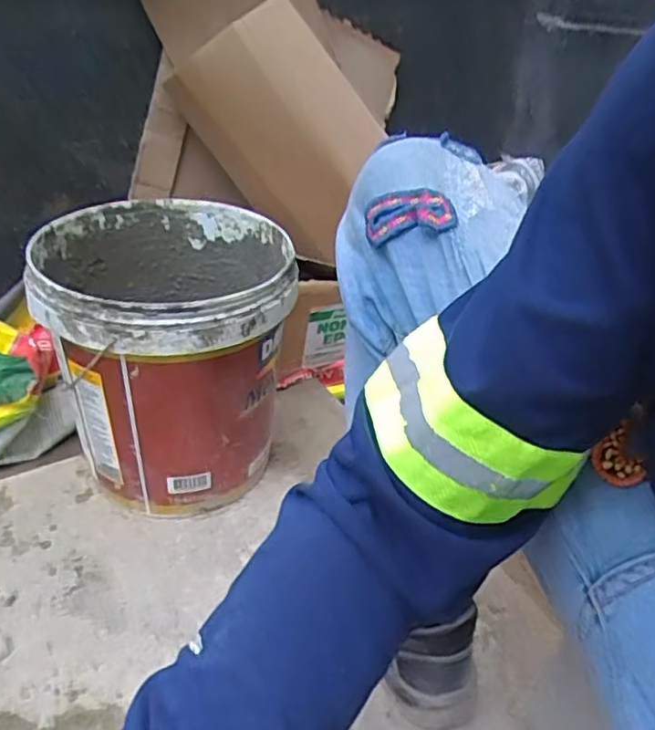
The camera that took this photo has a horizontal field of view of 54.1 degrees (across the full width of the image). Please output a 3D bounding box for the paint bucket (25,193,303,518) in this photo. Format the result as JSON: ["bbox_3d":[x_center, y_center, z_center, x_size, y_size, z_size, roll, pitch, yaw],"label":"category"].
[{"bbox_3d":[-0.206,-0.002,0.831,0.283,0.333,0.292,2,31,-1],"label":"paint bucket"}]

